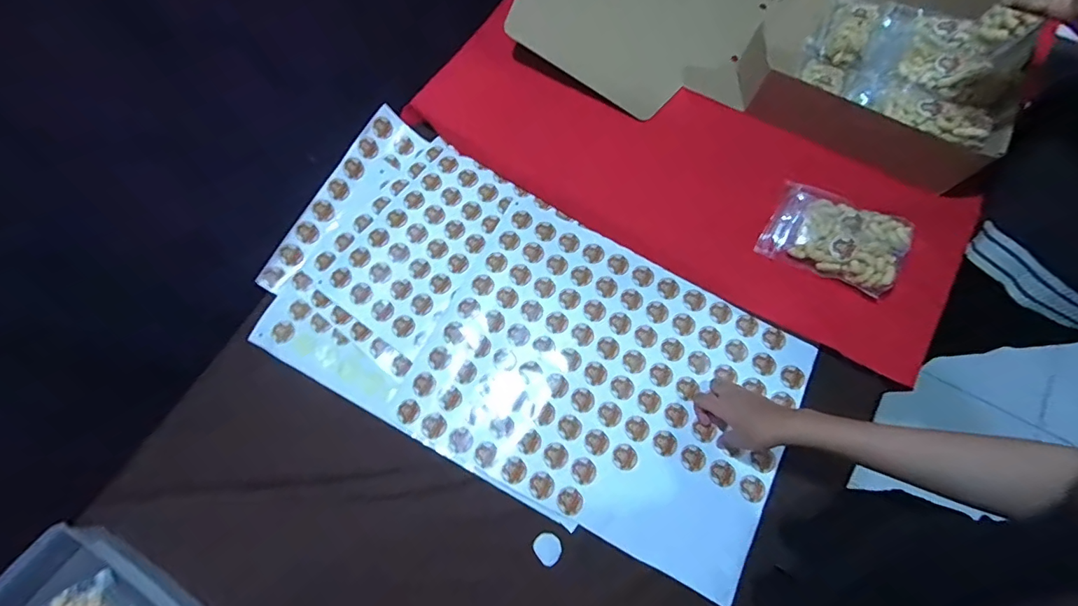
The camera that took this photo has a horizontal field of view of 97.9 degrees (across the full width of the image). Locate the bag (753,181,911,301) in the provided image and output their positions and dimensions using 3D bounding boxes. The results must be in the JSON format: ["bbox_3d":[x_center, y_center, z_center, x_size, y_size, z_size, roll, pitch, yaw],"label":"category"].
[{"bbox_3d":[0.406,-0.093,0.637,0.167,0.038,0.113,25,72,7],"label":"bag"}]

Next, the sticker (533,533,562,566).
[{"bbox_3d":[0.011,0.294,0.563,0.030,0.005,0.034,-35,75,-12],"label":"sticker"}]

